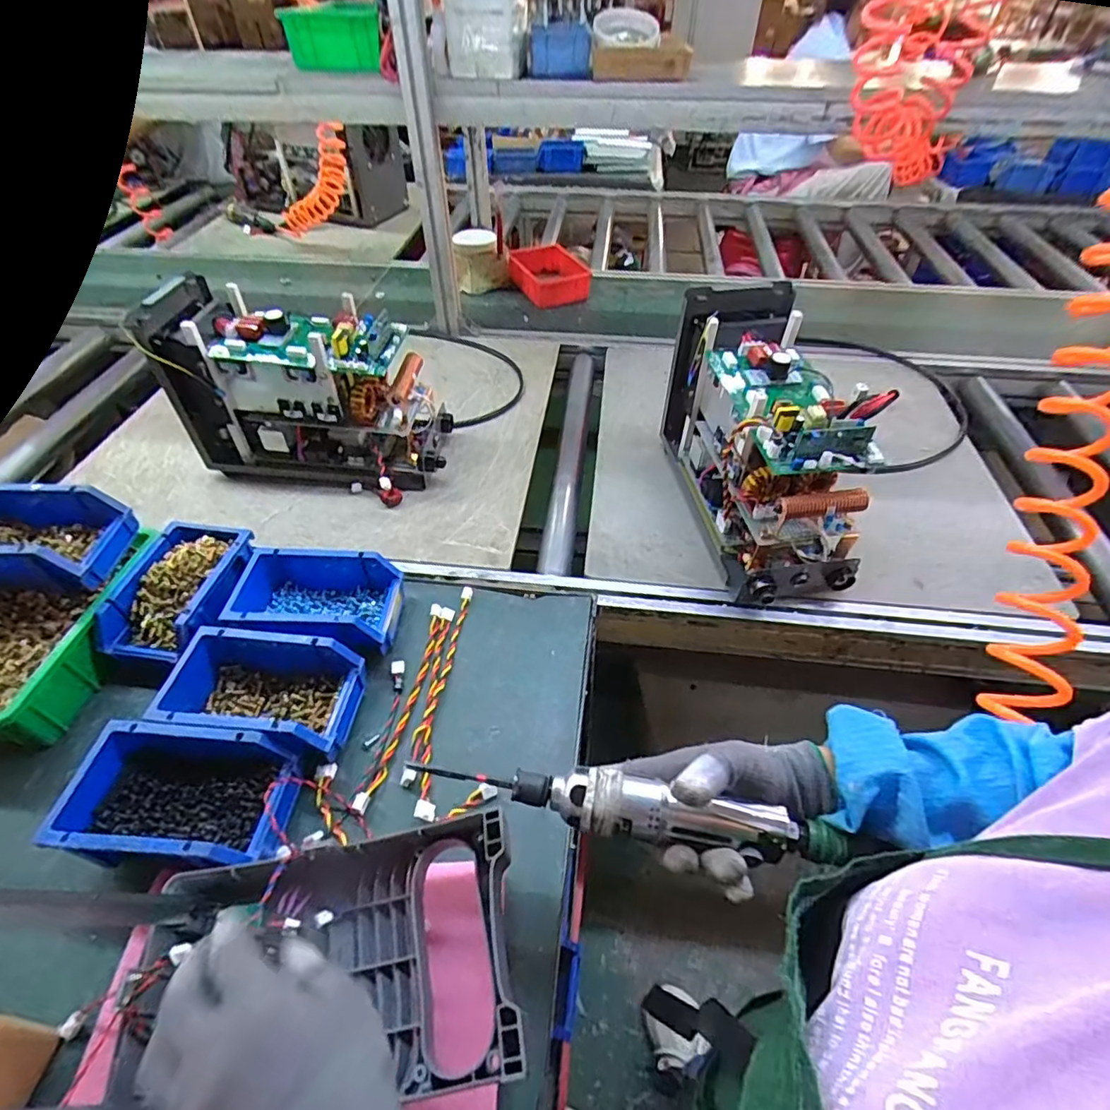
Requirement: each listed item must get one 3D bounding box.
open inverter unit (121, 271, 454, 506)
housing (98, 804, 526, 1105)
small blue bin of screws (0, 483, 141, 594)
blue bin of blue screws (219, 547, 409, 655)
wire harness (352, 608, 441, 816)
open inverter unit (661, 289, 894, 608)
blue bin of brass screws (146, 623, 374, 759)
[{"bbox_3d":[-0.342,-0.228,0.800,0.342,0.223,0.171,9,48,8],"label":"open inverter unit"},{"bbox_3d":[-0.157,0.285,0.392,0.254,0.062,0.161,-7,48,-6],"label":"housing"},{"bbox_3d":[-0.555,-0.016,0.593,0.164,0.069,0.100,0,48,0],"label":"small blue bin of screws"},{"bbox_3d":[-0.262,0.051,0.617,0.174,0.061,0.115,5,48,4],"label":"blue bin of blue screws"},{"bbox_3d":[-0.154,0.149,0.586,0.018,0.014,0.233,7,48,7],"label":"wire harness"},{"bbox_3d":[0.267,-0.147,0.719,0.158,0.222,0.340,-6,48,-5],"label":"open inverter unit"},{"bbox_3d":[-0.284,0.133,0.545,0.169,0.066,0.100,5,48,4],"label":"blue bin of brass screws"}]

